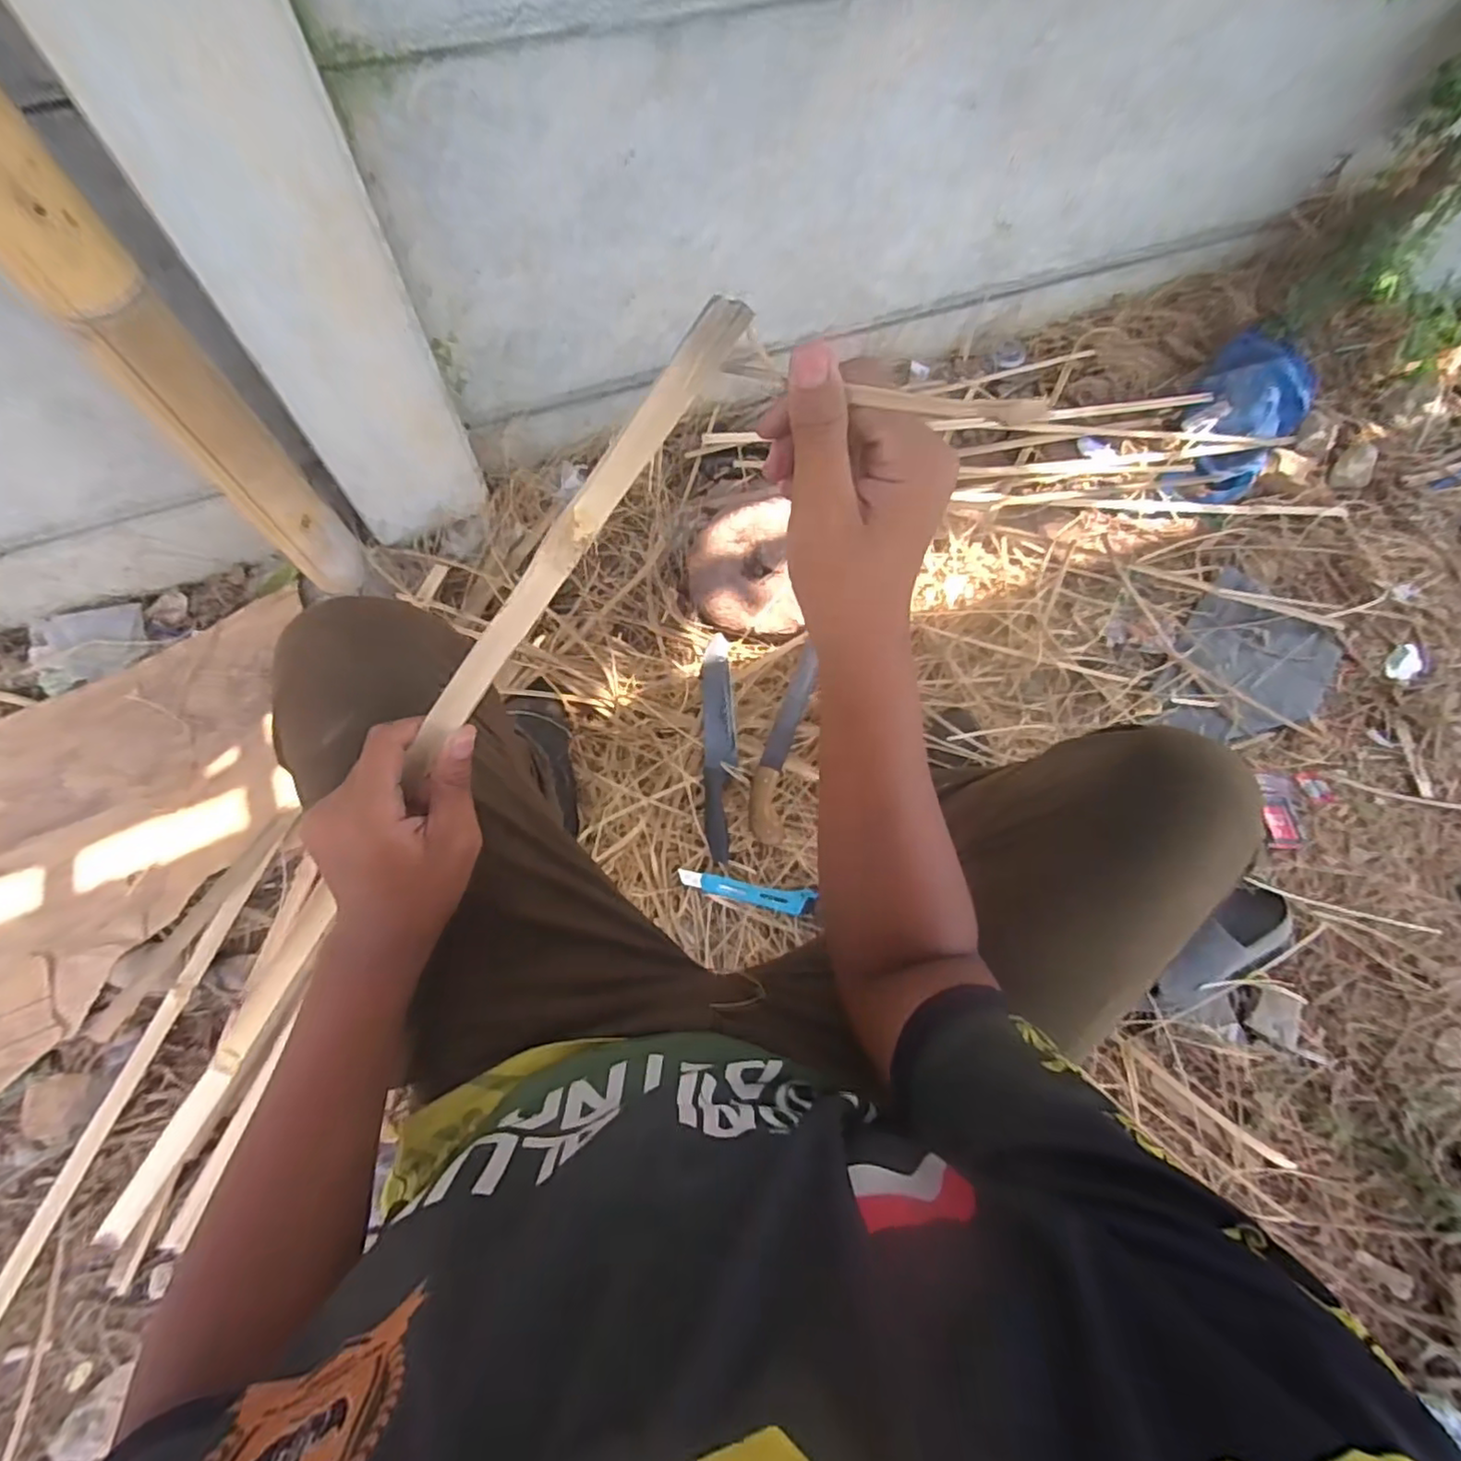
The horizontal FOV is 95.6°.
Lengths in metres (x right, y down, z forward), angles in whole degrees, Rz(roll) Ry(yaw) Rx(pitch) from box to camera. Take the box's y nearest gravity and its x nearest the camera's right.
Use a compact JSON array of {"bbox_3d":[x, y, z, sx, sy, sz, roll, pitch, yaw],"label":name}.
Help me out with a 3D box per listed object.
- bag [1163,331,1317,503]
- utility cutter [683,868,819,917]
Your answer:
[{"bbox_3d":[0.861,-0.507,1.117,0.178,0.073,0.309,21,87,7],"label":"bag"},{"bbox_3d":[0.021,0.202,0.830,0.167,0.013,0.033,10,70,3],"label":"utility cutter"}]

